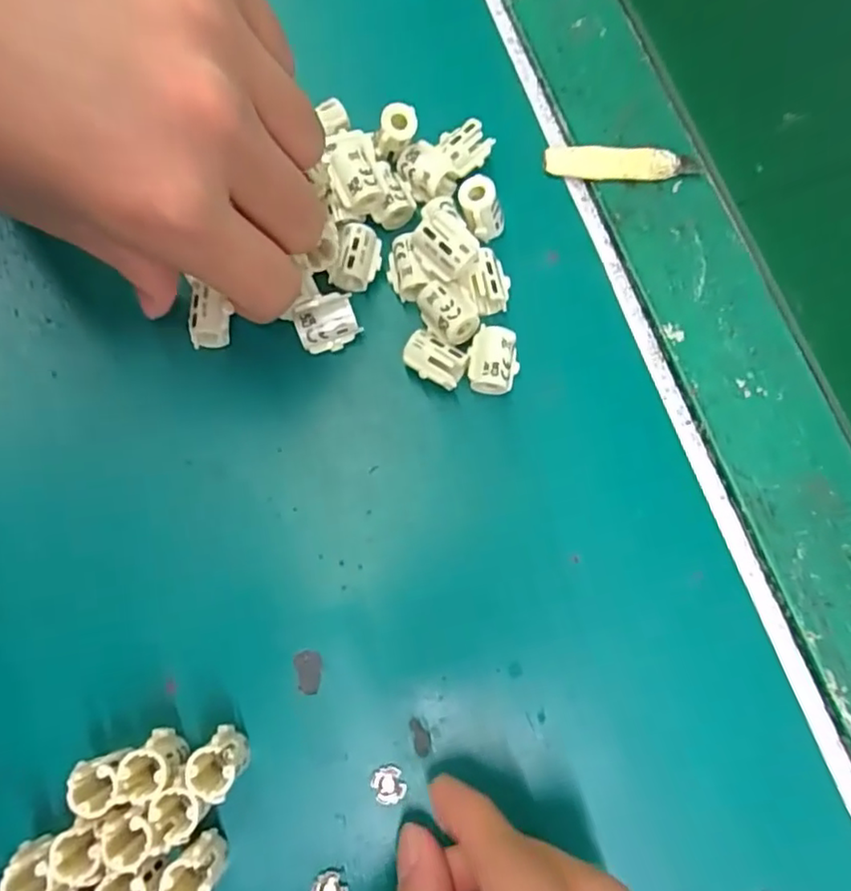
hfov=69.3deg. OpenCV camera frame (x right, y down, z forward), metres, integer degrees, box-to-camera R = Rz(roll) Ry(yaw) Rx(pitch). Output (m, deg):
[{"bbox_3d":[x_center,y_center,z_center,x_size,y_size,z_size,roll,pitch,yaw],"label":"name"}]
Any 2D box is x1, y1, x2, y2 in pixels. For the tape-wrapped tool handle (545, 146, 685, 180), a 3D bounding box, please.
[{"bbox_3d":[0.075,-0.113,0.247,0.053,0.004,0.013,3,77,2],"label":"tape-wrapped tool handle"}]

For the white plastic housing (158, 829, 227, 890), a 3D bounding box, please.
[{"bbox_3d":[-0.068,0.127,0.183,0.015,0.020,0.014,0,77,1],"label":"white plastic housing"}]

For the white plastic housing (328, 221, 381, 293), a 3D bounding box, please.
[{"bbox_3d":[-0.026,-0.072,0.233,0.017,0.012,0.022,10,77,4],"label":"white plastic housing"}]

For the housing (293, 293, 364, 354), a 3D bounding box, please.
[{"bbox_3d":[-0.037,-0.046,0.228,0.023,0.011,0.017,-25,78,-4],"label":"housing"}]

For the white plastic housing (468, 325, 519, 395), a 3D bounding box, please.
[{"bbox_3d":[0.025,-0.031,0.225,0.018,0.013,0.021,3,77,2],"label":"white plastic housing"}]

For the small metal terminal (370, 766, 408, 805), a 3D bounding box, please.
[{"bbox_3d":[-0.012,0.110,0.199,0.010,0.004,0.010,0,77,1],"label":"small metal terminal"}]

